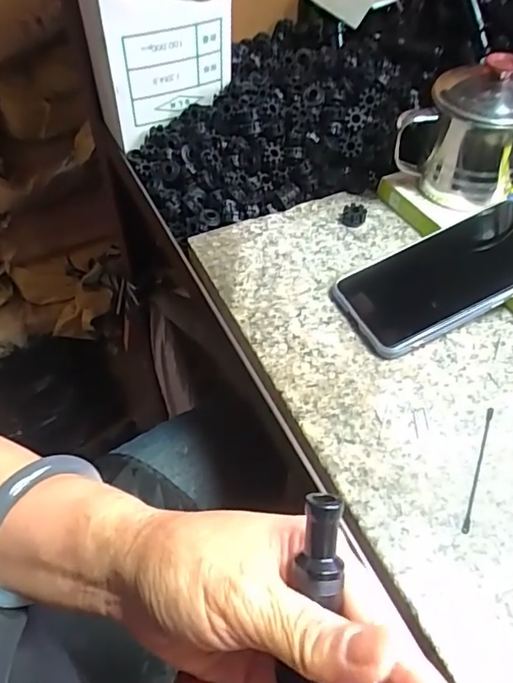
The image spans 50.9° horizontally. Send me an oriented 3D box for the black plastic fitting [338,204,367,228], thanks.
[{"bbox_3d":[0.079,-0.104,0.442,0.021,0.013,0.020,12,52,7],"label":"black plastic fitting"}]

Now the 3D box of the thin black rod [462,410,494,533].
[{"bbox_3d":[0.128,0.071,0.308,0.004,0.004,0.084,21,53,14],"label":"thin black rod"}]

